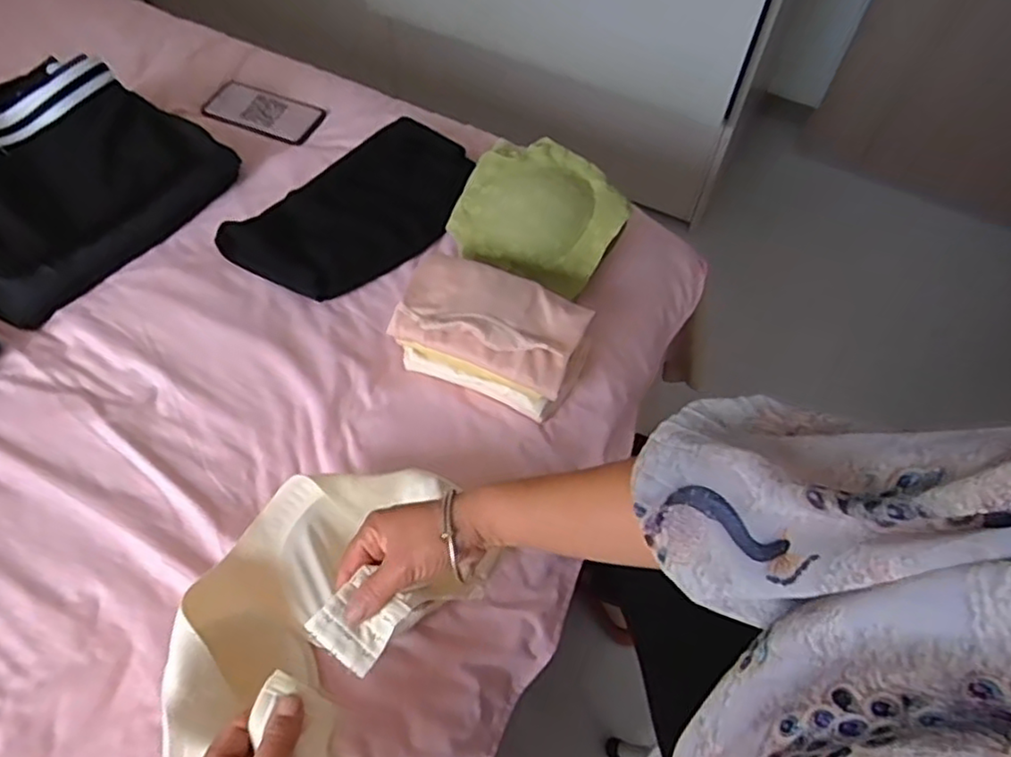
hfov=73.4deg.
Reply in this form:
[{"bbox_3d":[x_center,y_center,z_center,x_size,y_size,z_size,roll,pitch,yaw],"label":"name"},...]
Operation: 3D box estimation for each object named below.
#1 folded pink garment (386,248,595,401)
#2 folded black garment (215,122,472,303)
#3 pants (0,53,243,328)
[{"bbox_3d":[-0.018,-0.063,0.693,0.189,0.042,0.099,24,57,13],"label":"folded pink garment"},{"bbox_3d":[-0.176,-0.205,0.821,0.173,0.045,0.306,40,61,22],"label":"folded black garment"},{"bbox_3d":[-0.536,-0.246,0.782,0.258,0.127,0.336,31,58,17],"label":"pants"}]

